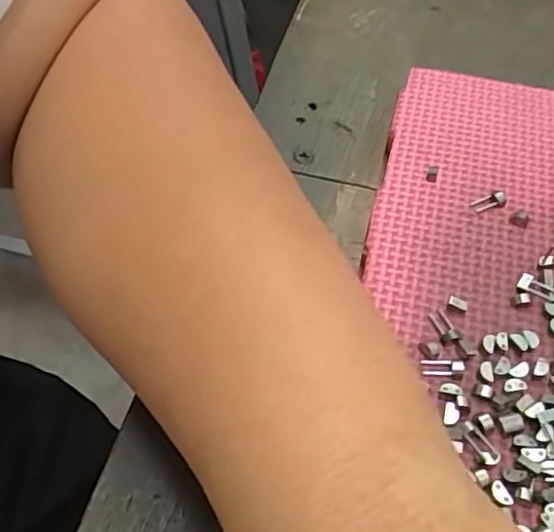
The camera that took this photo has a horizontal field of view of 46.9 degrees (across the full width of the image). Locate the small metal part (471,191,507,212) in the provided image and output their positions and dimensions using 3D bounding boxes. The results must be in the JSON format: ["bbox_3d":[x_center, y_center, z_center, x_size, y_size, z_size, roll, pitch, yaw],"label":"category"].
[{"bbox_3d":[0.077,-0.024,0.231,0.014,0.004,0.007,-19,57,-14],"label":"small metal part"}]

